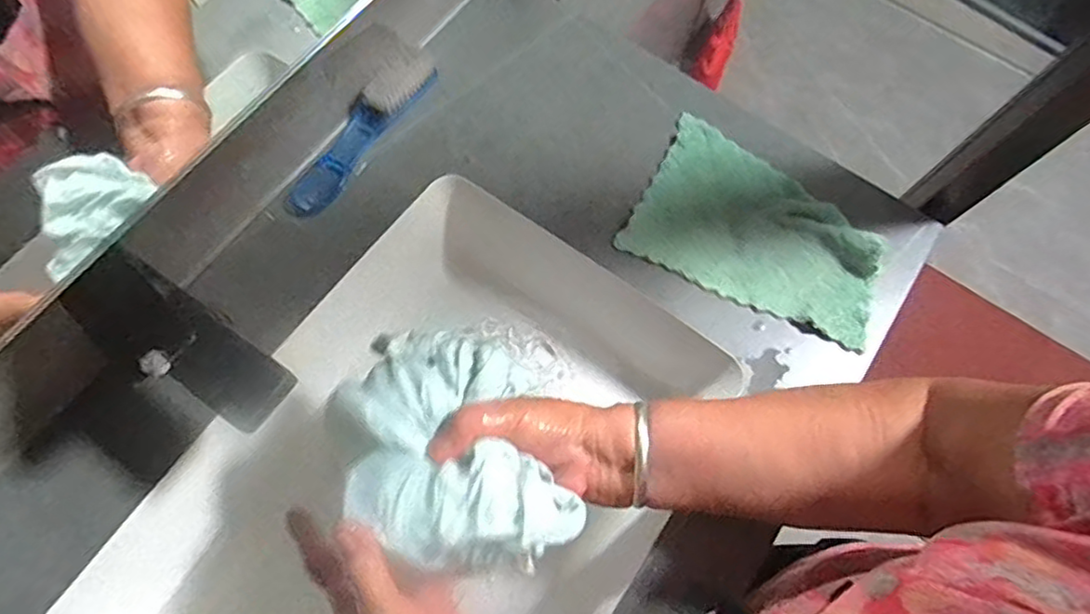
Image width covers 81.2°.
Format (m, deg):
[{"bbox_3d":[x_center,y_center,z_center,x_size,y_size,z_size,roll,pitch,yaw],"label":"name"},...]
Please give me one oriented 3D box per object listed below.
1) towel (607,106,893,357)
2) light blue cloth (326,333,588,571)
[{"bbox_3d":[0.194,-0.073,0.563,0.213,0.032,0.145,28,72,7],"label":"towel"},{"bbox_3d":[-0.064,0.087,0.410,0.131,0.054,0.160,-17,72,-6],"label":"light blue cloth"}]

